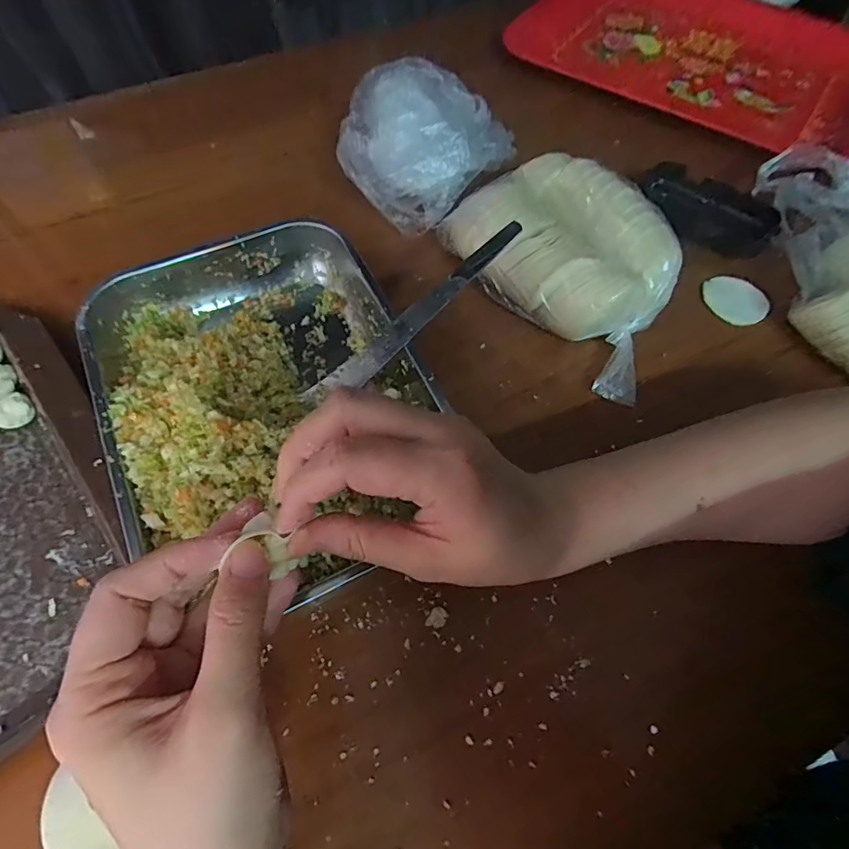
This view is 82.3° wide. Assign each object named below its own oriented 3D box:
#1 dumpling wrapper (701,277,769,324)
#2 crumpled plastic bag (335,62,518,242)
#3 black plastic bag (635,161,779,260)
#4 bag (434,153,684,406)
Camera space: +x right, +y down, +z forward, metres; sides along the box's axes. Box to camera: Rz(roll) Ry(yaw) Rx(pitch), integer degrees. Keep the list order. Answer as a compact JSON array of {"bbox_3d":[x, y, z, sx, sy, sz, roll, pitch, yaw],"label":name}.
[{"bbox_3d":[0.239,-0.096,0.375,0.049,0.007,0.038,35,71,14],"label":"dumpling wrapper"},{"bbox_3d":[-0.001,-0.228,0.395,0.108,0.072,0.121,35,68,16],"label":"crumpled plastic bag"},{"bbox_3d":[0.240,-0.183,0.415,0.047,0.033,0.116,-38,69,-18],"label":"black plastic bag"},{"bbox_3d":[0.114,-0.119,0.360,0.114,0.068,0.186,-37,69,-18],"label":"bag"}]

